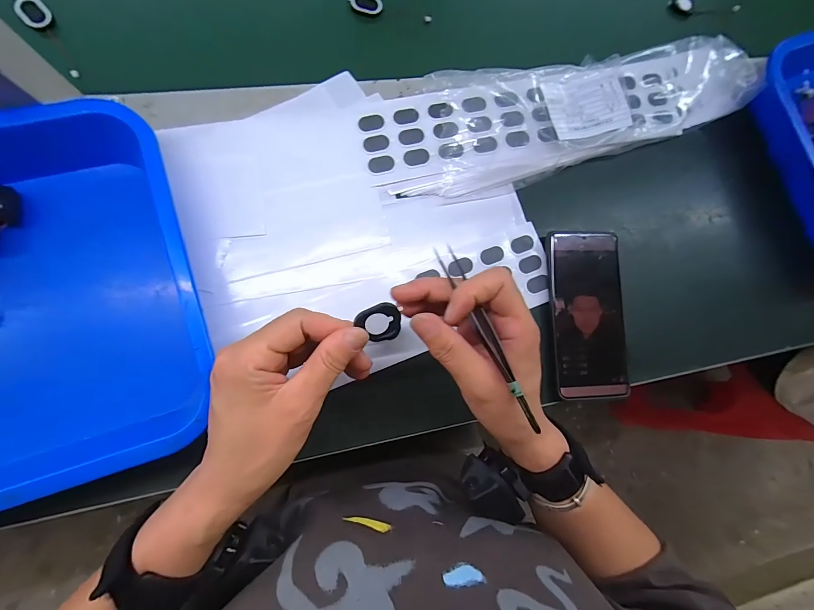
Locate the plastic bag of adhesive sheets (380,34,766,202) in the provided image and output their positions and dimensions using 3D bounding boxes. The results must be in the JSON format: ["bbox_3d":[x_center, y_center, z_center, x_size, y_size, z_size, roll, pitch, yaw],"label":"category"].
[{"bbox_3d":[0.178,-0.202,0.355,0.408,0.030,0.120,-14,86,-10],"label":"plastic bag of adhesive sheets"}]

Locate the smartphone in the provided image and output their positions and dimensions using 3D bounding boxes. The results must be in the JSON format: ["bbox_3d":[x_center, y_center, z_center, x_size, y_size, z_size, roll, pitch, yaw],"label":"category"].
[{"bbox_3d":[0.177,0.008,0.342,0.073,0.011,0.161,-1,84,-9],"label":"smartphone"}]

